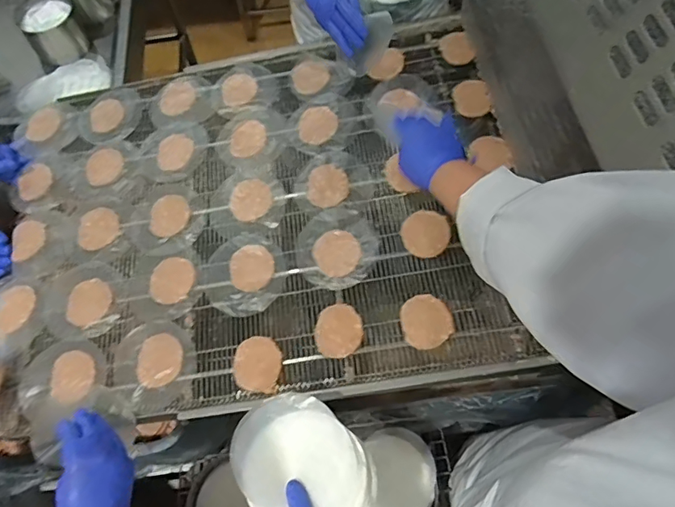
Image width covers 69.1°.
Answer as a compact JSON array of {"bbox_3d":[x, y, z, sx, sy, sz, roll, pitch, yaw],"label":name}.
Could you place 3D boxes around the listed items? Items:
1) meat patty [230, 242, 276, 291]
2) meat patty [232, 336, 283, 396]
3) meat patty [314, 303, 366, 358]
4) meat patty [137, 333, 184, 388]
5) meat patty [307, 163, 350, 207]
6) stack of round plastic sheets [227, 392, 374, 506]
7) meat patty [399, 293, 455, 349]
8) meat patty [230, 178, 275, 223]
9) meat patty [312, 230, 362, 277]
[{"bbox_3d":[-0.124,0.021,0.711,0.063,0.006,0.074,-13,64,-3],"label":"meat patty"},{"bbox_3d":[-0.108,0.146,0.649,0.065,0.009,0.071,-1,63,2],"label":"meat patty"},{"bbox_3d":[0.002,0.103,0.654,0.064,0.009,0.070,-1,63,2],"label":"meat patty"},{"bbox_3d":[-0.242,0.144,0.665,0.061,0.010,0.068,-1,63,3],"label":"meat patty"},{"bbox_3d":[-0.015,-0.107,0.751,0.063,0.005,0.072,-2,63,2],"label":"meat patty"},{"bbox_3d":[-0.039,0.226,0.521,0.121,0.022,0.161,-41,68,-16],"label":"stack of round plastic sheets"},{"bbox_3d":[0.116,0.087,0.640,0.063,0.012,0.068,-1,63,2],"label":"meat patty"},{"bbox_3d":[-0.134,-0.084,0.762,0.066,0.004,0.076,-26,65,-9],"label":"meat patty"},{"bbox_3d":[-0.001,-0.002,0.705,0.064,0.009,0.069,-1,63,2],"label":"meat patty"}]

